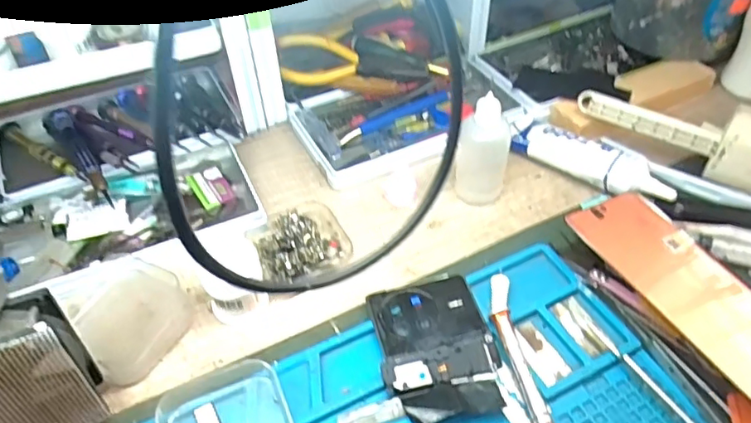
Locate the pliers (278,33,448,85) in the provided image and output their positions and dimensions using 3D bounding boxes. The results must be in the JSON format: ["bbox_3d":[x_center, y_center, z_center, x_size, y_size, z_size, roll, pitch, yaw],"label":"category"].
[{"bbox_3d":[-0.011,-0.128,0.502,0.143,0.040,0.056,-4,46,-2],"label":"pliers"}]

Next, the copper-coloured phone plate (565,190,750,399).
[{"bbox_3d":[0.191,0.048,0.333,0.072,0.010,0.157,-18,52,-27],"label":"copper-coloured phone plate"}]

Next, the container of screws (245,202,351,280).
[{"bbox_3d":[-0.050,0.017,0.383,0.060,0.020,0.058,-18,48,-15],"label":"container of screws"}]

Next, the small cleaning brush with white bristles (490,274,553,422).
[{"bbox_3d":[0.080,0.084,0.315,0.017,0.011,0.120,-5,46,-3],"label":"small cleaning brush with white bristles"}]

